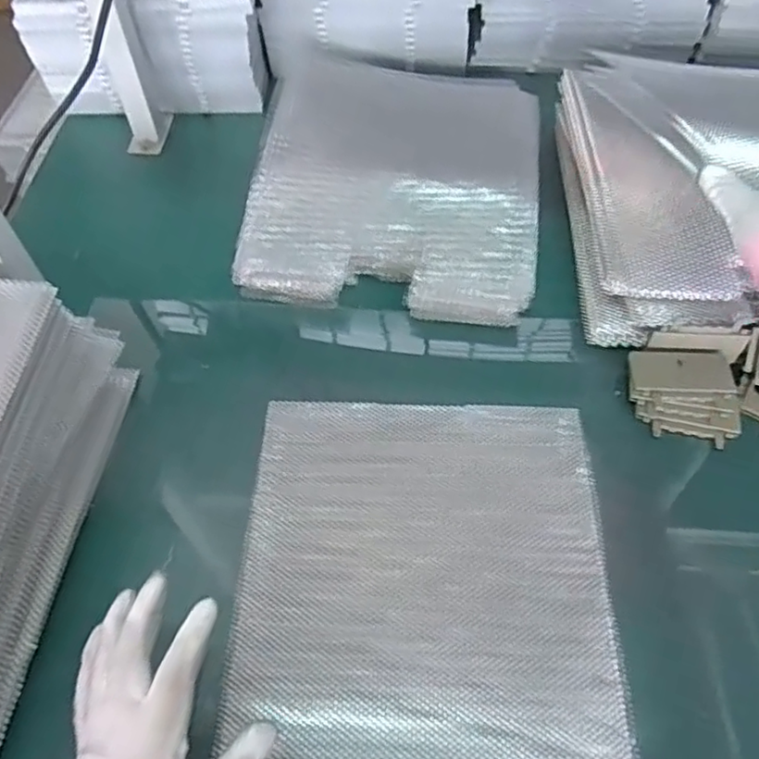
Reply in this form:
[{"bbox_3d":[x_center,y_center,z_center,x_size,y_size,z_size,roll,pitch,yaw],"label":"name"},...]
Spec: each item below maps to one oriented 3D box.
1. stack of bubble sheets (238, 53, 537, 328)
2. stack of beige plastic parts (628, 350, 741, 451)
[{"bbox_3d":[0.020,-0.210,0.681,0.282,0.075,0.293,6,57,5],"label":"stack of bubble sheets"},{"bbox_3d":[0.267,0.012,0.571,0.093,0.022,0.080,8,57,7],"label":"stack of beige plastic parts"}]

